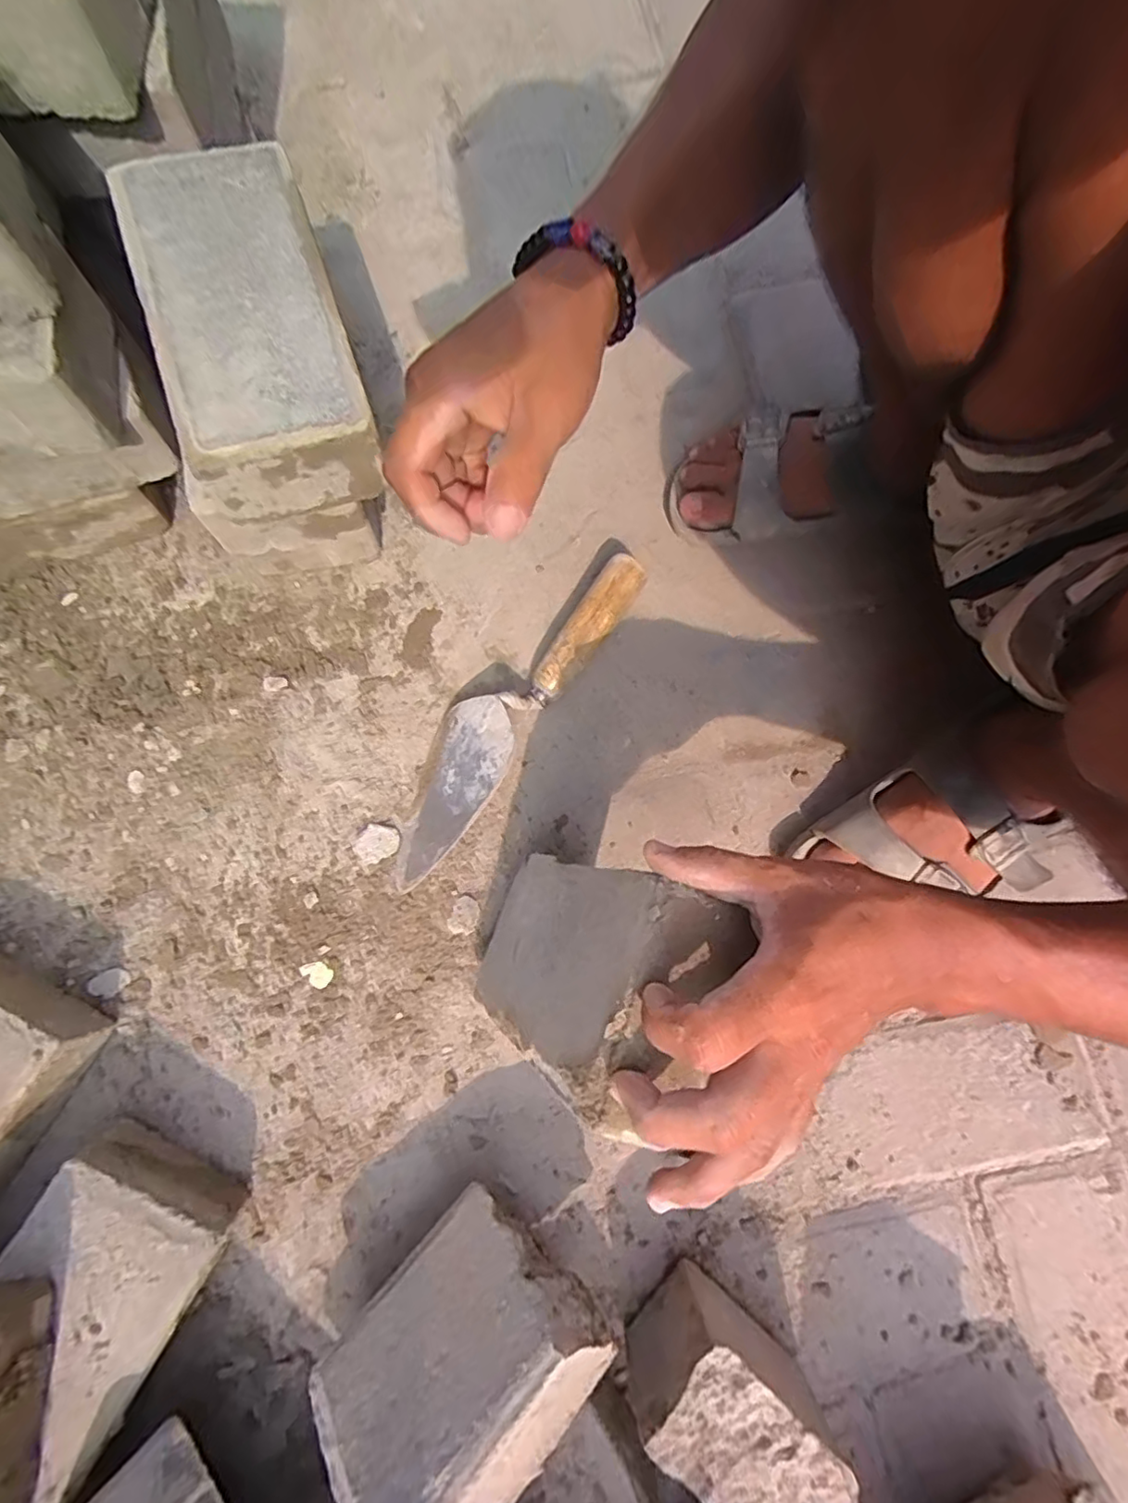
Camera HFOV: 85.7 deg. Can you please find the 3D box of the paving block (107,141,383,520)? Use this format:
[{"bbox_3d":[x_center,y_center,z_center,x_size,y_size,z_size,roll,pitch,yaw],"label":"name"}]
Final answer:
[{"bbox_3d":[-0.196,-0.256,0.366,0.123,0.062,0.214,-17,90,-4],"label":"paving block"}]

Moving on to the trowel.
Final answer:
[{"bbox_3d":[-0.045,-0.034,0.475,0.065,0.051,0.300,34,80,4],"label":"trowel"}]

